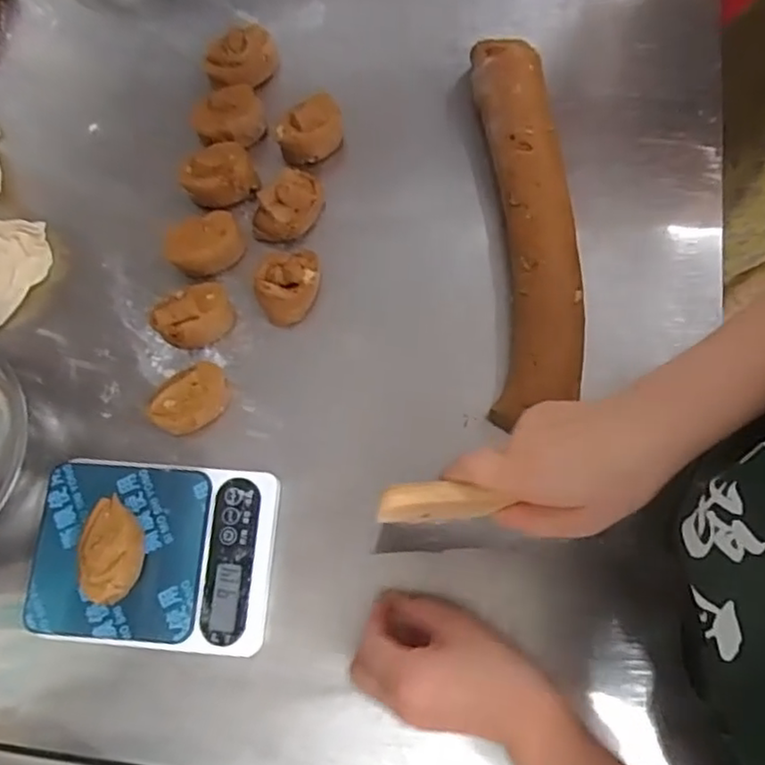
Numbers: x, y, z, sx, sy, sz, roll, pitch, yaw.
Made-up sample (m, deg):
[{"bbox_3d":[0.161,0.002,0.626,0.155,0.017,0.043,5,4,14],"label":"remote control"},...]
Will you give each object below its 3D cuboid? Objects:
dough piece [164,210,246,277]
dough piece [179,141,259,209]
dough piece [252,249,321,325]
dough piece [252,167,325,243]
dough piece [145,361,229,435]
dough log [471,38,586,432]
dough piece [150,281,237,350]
[{"bbox_3d":[-0.149,-0.115,0.543,0.063,0.043,0.042,-36,79,-8],"label":"dough piece"},{"bbox_3d":[-0.142,-0.178,0.559,0.063,0.048,0.046,-24,77,-5],"label":"dough piece"},{"bbox_3d":[-0.077,-0.079,0.541,0.053,0.058,0.052,-11,77,-2],"label":"dough piece"},{"bbox_3d":[-0.079,-0.150,0.544,0.071,0.044,0.042,-42,80,-9],"label":"dough piece"},{"bbox_3d":[-0.152,0.014,0.514,0.064,0.043,0.038,-41,80,-9],"label":"dough piece"},{"bbox_3d":[0.122,-0.133,0.542,0.071,0.046,0.326,-1,76,0],"label":"dough log"},{"bbox_3d":[-0.154,-0.053,0.530,0.062,0.042,0.042,-24,77,-5],"label":"dough piece"}]

